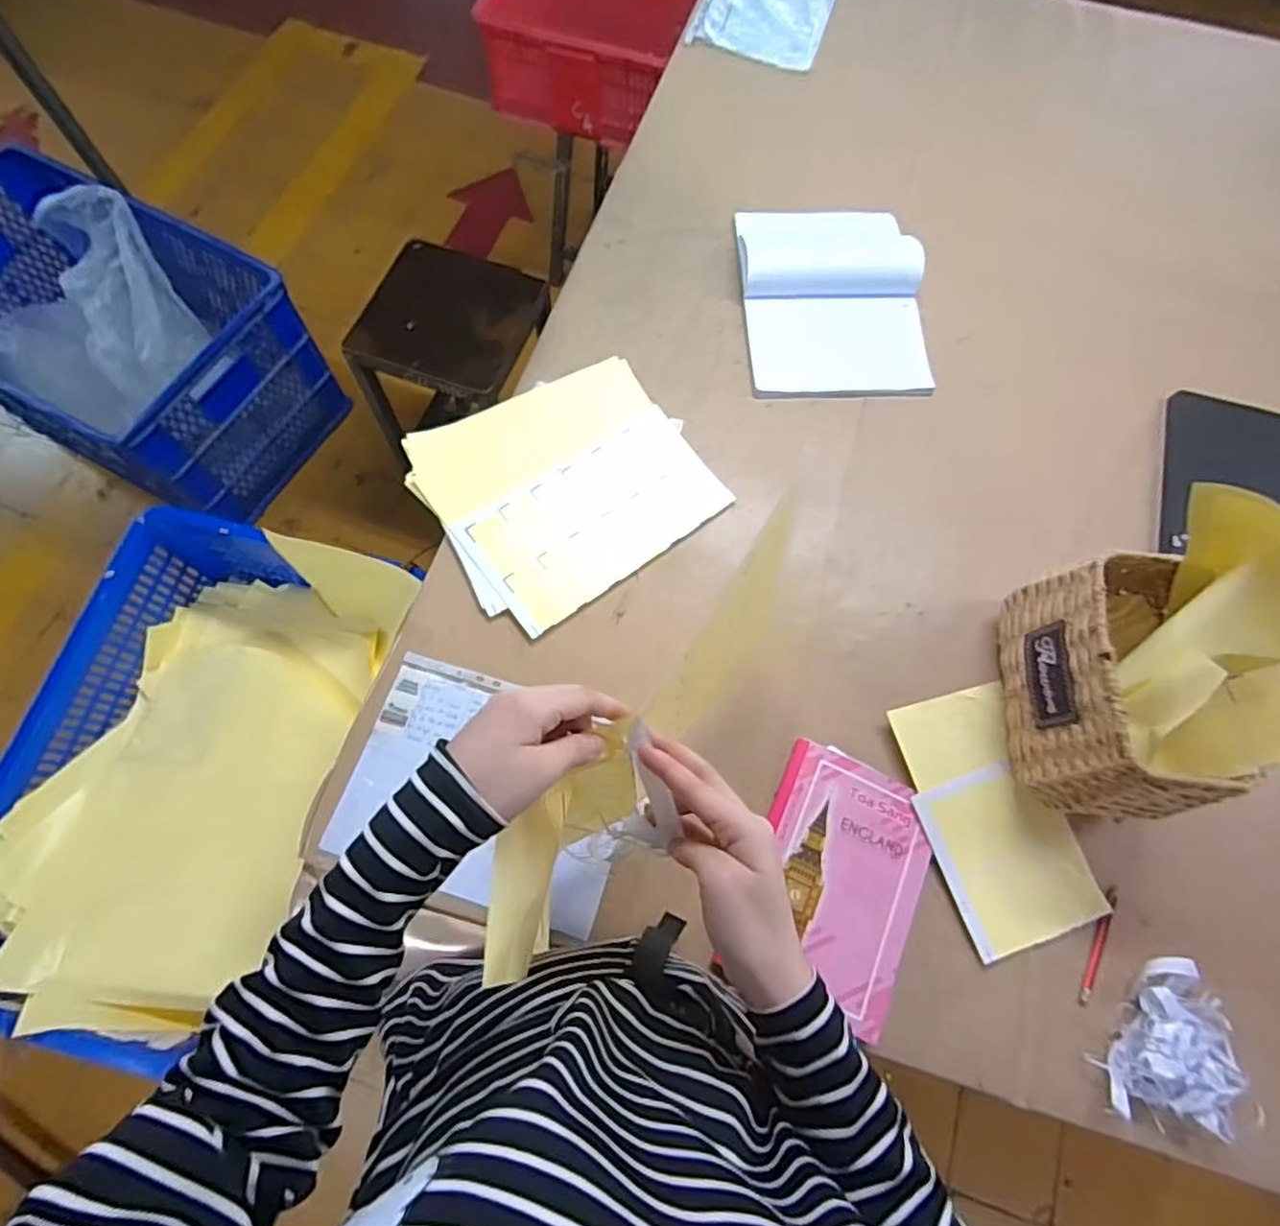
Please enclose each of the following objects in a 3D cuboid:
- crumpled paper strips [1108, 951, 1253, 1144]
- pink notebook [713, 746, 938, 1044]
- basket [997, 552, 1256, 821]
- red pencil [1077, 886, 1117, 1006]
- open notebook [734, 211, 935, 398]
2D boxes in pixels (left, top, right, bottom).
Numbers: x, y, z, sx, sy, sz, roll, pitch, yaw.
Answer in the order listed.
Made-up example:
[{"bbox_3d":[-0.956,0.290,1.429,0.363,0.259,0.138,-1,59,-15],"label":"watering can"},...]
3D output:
[{"bbox_3d":[0.530,0.424,0.663,0.117,0.049,0.145,16,71,3],"label":"crumpled paper strips"},{"bbox_3d":[0.211,0.280,0.704,0.172,0.011,0.239,24,72,6],"label":"pink notebook"},{"bbox_3d":[0.501,0.076,0.711,0.151,0.166,0.263,6,71,0],"label":"basket"},{"bbox_3d":[0.484,0.351,0.702,0.014,0.009,0.123,25,72,6],"label":"red pencil"},{"bbox_3d":[0.285,-0.461,0.973,0.262,0.046,0.308,-1,71,-3],"label":"open notebook"}]

